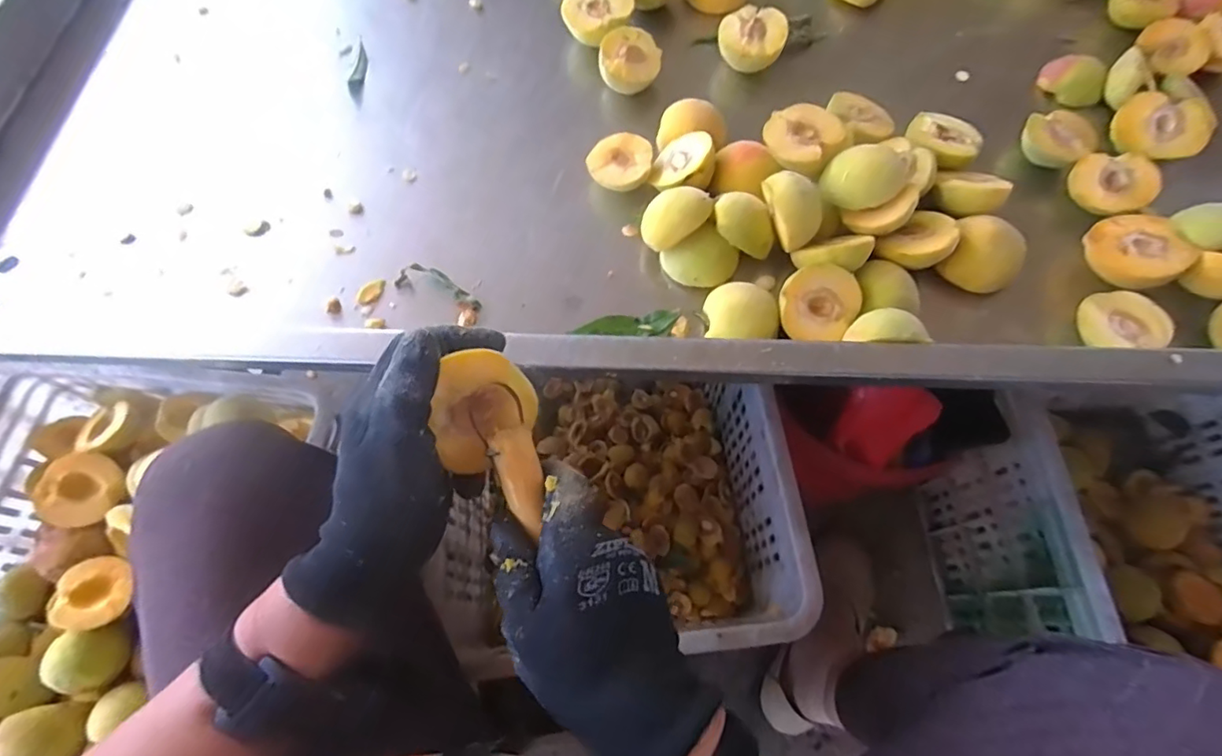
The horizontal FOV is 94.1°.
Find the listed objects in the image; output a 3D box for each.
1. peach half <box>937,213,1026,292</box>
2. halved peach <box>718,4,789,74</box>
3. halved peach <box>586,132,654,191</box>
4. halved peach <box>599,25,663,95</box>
[{"bbox_3d":[0.288,-0.093,0.443,0.054,0.040,0.047,39,72,16],"label":"peach half"},{"bbox_3d":[0.134,-0.320,0.547,0.060,0.043,0.056,0,66,0],"label":"halved peach"},{"bbox_3d":[0.008,-0.183,0.494,0.054,0.028,0.050,10,67,5],"label":"halved peach"},{"bbox_3d":[0.018,-0.295,0.539,0.056,0.043,0.051,0,66,0],"label":"halved peach"}]

